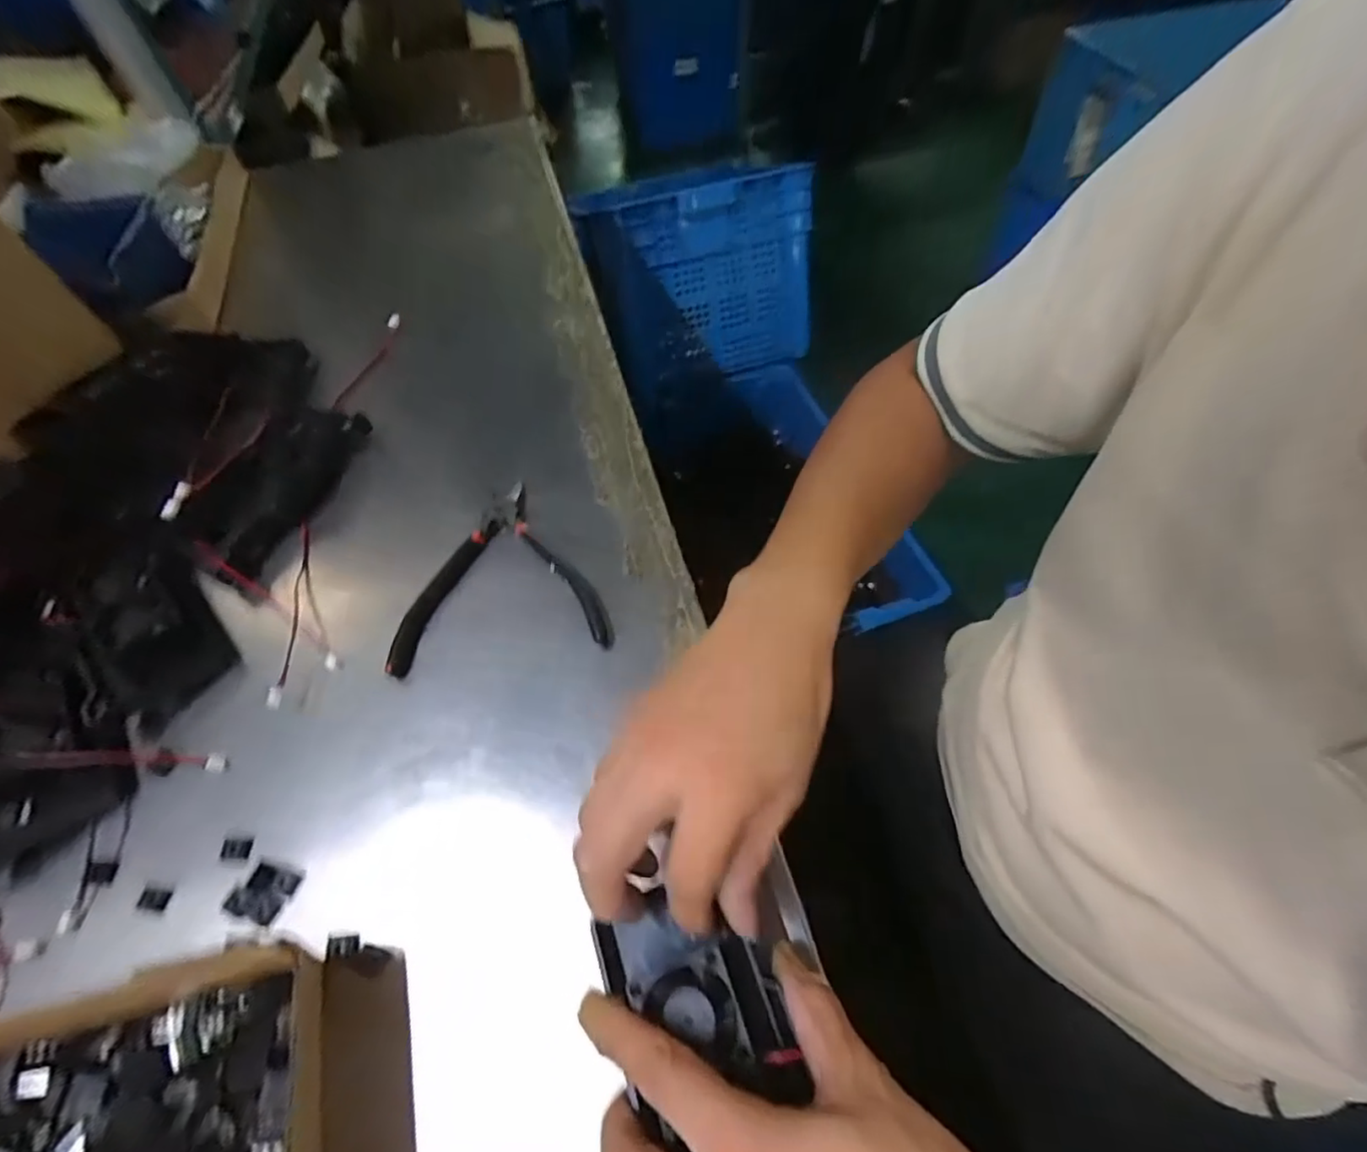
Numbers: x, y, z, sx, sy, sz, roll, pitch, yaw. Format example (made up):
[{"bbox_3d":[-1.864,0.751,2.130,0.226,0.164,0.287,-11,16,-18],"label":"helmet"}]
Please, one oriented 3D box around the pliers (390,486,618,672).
[{"bbox_3d":[-0.122,0.000,0.381,0.129,0.009,0.125,-15,59,-6],"label":"pliers"}]

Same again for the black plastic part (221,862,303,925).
[{"bbox_3d":[-0.210,0.158,0.305,0.027,0.005,0.024,13,60,11],"label":"black plastic part"}]

